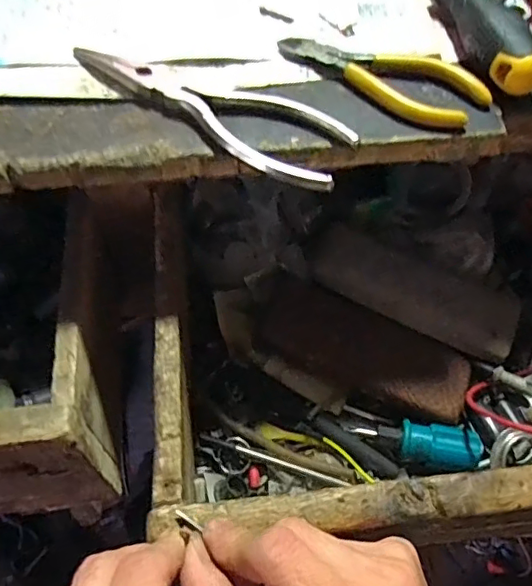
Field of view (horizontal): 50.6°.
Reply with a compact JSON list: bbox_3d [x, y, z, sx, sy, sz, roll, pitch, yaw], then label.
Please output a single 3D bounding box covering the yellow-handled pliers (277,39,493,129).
[{"bbox_3d":[0.061,-0.116,0.299,0.111,0.009,0.039,25,60,12],"label":"yellow-handled pliers"}]

